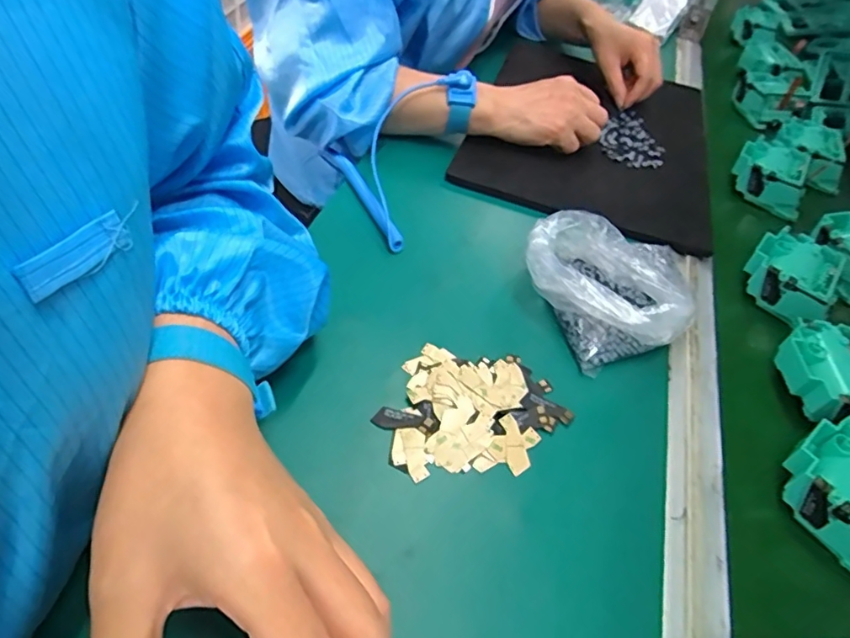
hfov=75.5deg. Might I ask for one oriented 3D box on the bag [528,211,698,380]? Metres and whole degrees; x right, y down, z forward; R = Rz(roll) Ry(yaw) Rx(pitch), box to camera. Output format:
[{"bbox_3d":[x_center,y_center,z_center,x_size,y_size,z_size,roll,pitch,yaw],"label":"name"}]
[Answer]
[{"bbox_3d":[0.139,-0.031,0.413,0.112,0.060,0.121,-14,50,-8],"label":"bag"}]

